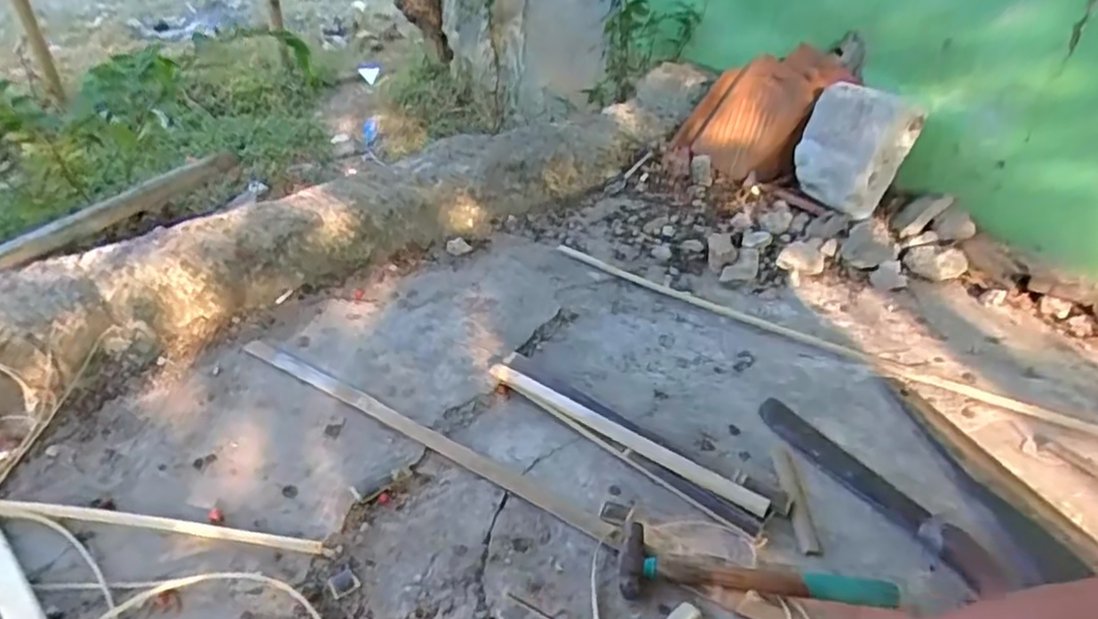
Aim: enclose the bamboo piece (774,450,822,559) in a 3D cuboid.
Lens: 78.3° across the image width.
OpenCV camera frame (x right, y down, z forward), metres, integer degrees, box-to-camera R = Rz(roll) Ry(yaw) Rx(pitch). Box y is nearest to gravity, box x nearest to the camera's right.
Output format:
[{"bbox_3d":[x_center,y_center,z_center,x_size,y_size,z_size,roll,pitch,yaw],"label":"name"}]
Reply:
[{"bbox_3d":[0.300,0.228,0.819,0.023,0.013,0.164,3,34,2],"label":"bamboo piece"}]

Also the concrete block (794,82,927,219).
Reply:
[{"bbox_3d":[0.595,-0.324,1.329,0.119,0.206,0.197,-23,45,-32],"label":"concrete block"}]

